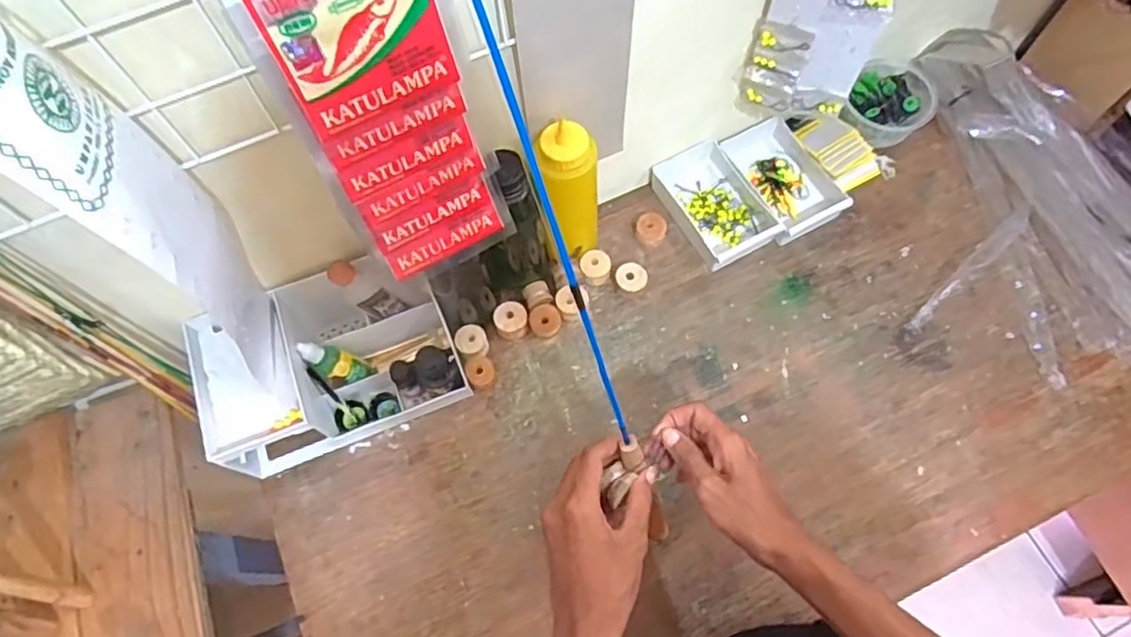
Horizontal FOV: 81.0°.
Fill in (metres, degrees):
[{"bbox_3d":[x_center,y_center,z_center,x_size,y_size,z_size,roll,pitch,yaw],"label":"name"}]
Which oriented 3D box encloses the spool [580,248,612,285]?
[{"bbox_3d":[0.033,-0.057,0.727,0.033,0.021,0.034,-1,67,2],"label":"spool"}]

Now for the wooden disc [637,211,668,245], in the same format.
[{"bbox_3d":[0.098,-0.104,0.750,0.034,0.016,0.034,-1,67,2],"label":"wooden disc"}]

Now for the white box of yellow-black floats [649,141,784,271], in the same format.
[{"bbox_3d":[0.165,-0.133,0.745,0.092,0.025,0.148,-28,69,-9],"label":"white box of yellow-black floats"}]

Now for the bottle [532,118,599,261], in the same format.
[{"bbox_3d":[0.004,-0.116,0.658,0.057,0.184,0.049,-1,67,2],"label":"bottle"}]

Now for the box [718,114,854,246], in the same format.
[{"bbox_3d":[0.245,-0.167,0.764,0.087,0.035,0.157,-26,68,-8],"label":"box"}]

